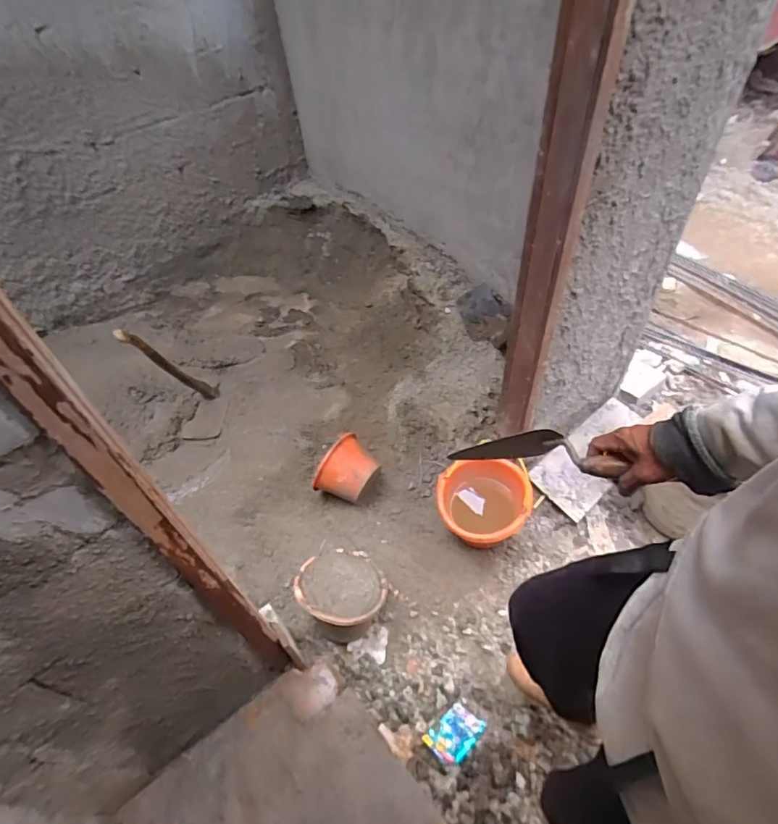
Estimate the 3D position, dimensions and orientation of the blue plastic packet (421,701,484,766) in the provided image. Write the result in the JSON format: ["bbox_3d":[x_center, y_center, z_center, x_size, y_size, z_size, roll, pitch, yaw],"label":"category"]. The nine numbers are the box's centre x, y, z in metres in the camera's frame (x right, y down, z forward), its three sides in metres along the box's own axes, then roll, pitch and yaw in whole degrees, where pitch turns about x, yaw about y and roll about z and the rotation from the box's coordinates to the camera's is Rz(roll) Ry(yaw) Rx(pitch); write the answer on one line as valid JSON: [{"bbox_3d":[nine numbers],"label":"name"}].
[{"bbox_3d":[0.170,0.830,1.292,0.101,0.023,0.133,33,61,28],"label":"blue plastic packet"}]

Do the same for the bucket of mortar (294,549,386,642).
[{"bbox_3d":[-0.133,0.538,1.471,0.230,0.192,0.229,-3,50,3],"label":"bucket of mortar"}]

